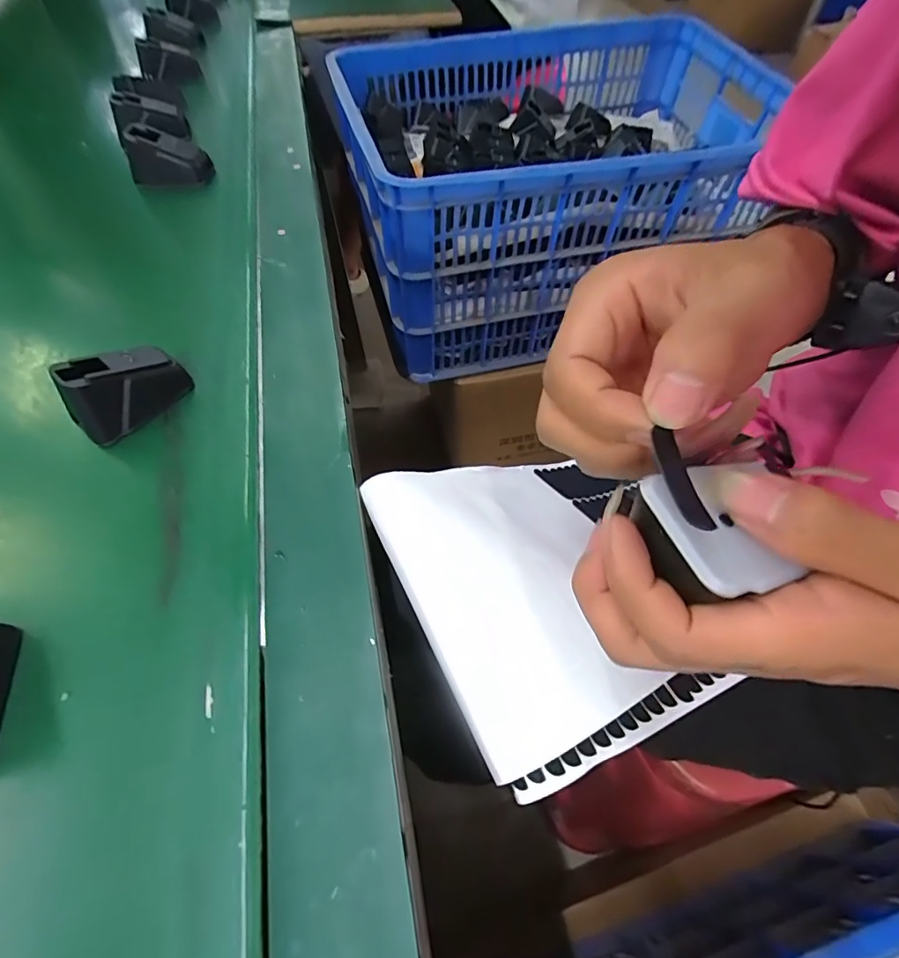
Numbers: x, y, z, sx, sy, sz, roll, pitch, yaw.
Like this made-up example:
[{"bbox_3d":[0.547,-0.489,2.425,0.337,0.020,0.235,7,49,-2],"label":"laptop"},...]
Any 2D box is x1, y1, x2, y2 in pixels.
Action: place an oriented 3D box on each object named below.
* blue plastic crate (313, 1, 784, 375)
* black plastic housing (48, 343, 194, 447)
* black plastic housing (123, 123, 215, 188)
[{"bbox_3d":[0.155,-0.454,0.782,0.588,0.306,0.423,-13,59,-6],"label":"blue plastic crate"},{"bbox_3d":[-0.199,-0.058,0.304,0.065,0.038,0.032,-36,64,-19],"label":"black plastic housing"},{"bbox_3d":[-0.267,-0.303,0.465,0.068,0.038,0.050,-2,58,-2],"label":"black plastic housing"}]

